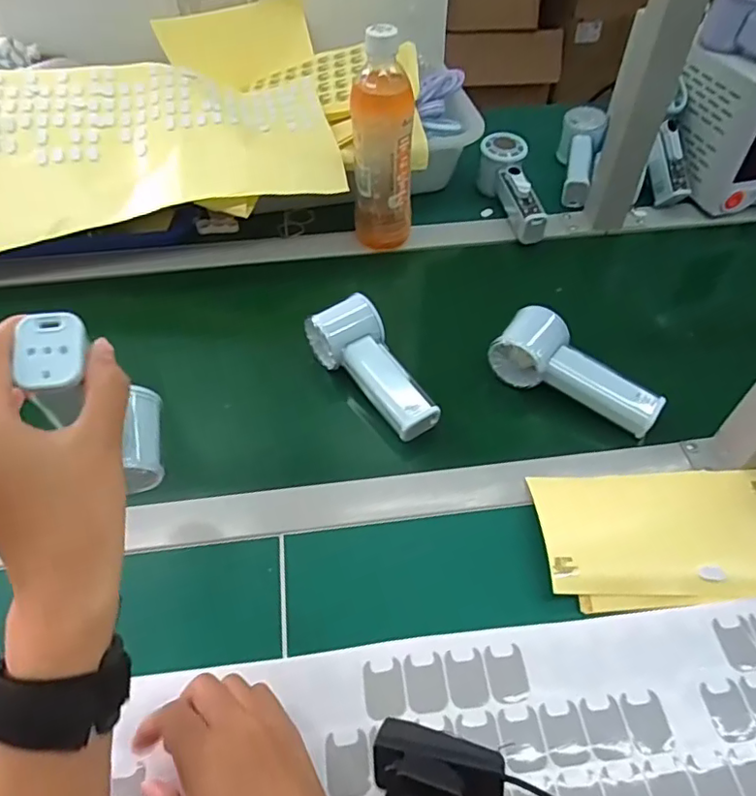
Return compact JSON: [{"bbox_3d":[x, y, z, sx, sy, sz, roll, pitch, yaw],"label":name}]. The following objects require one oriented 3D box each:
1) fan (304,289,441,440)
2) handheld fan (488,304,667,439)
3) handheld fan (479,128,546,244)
[{"bbox_3d":[-0.001,-0.027,0.524,0.062,0.057,0.144,-32,57,-23],"label":"fan"},{"bbox_3d":[0.176,-0.025,0.508,0.148,0.052,0.058,37,60,26],"label":"handheld fan"},{"bbox_3d":[0.164,-0.251,0.692,0.047,0.057,0.155,-11,64,-8],"label":"handheld fan"}]

